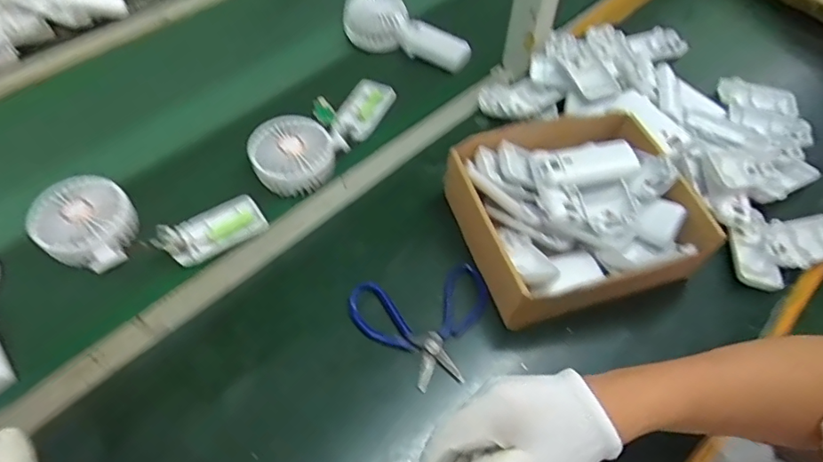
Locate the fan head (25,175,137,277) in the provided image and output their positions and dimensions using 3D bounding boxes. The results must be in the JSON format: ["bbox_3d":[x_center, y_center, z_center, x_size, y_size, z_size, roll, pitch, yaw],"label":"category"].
[{"bbox_3d":[-0.324,-0.008,0.527,0.096,0.042,0.085,25,59,12],"label":"fan head"}]

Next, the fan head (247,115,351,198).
[{"bbox_3d":[-0.133,-0.087,0.587,0.094,0.030,0.095,2,57,-3],"label":"fan head"}]

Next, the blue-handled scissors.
[{"bbox_3d":[0.014,0.090,0.492,0.132,0.006,0.111,-9,58,-10],"label":"blue-handled scissors"}]

